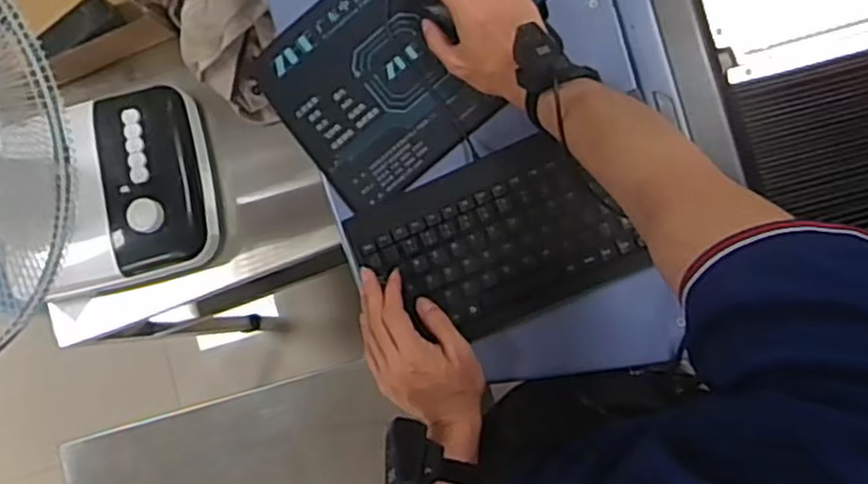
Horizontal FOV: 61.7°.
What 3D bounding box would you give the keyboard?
[{"bbox_3d":[0.054,0.001,0.661,0.229,0.021,0.147,-24,83,6],"label":"keyboard"}]

